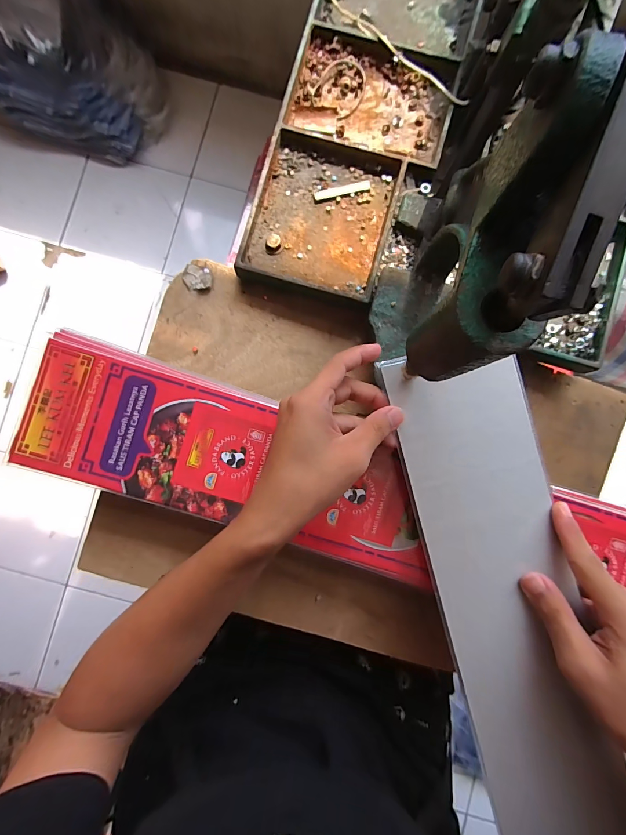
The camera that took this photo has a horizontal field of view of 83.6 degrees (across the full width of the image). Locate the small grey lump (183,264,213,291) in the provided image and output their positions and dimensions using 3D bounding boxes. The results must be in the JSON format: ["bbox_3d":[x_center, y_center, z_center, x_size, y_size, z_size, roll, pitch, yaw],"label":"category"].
[{"bbox_3d":[-0.114,-0.138,0.343,0.028,0.006,0.024,-7,87,-2],"label":"small grey lump"}]

